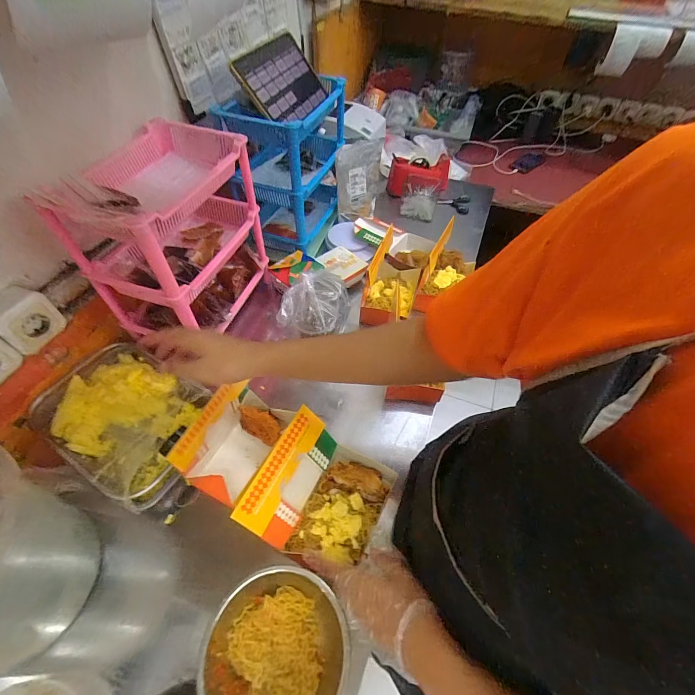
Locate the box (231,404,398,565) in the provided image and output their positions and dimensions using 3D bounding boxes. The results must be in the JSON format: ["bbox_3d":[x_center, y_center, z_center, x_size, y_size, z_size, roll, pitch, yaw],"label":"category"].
[{"bbox_3d":[-0.034,0.213,0.504,0.166,0.125,0.179,22,55,14],"label":"box"}]

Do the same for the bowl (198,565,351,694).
[{"bbox_3d":[-0.086,0.381,0.432,0.175,0.086,0.173,-3,53,-4],"label":"bowl"}]

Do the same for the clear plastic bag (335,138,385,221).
[{"bbox_3d":[0.026,-0.477,0.985,0.166,0.224,0.031,-20,60,-25],"label":"clear plastic bag"}]

